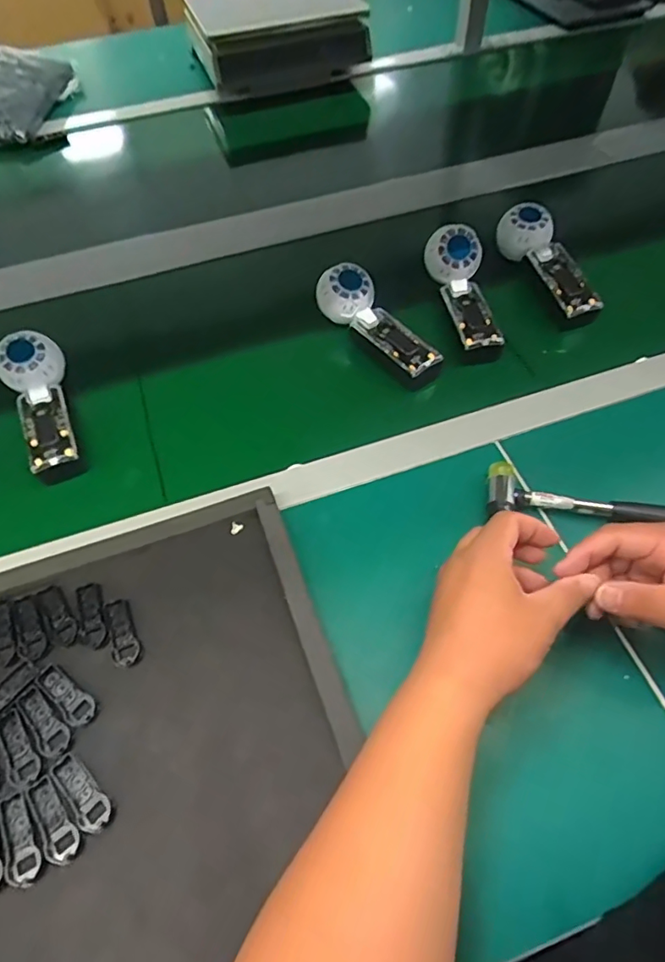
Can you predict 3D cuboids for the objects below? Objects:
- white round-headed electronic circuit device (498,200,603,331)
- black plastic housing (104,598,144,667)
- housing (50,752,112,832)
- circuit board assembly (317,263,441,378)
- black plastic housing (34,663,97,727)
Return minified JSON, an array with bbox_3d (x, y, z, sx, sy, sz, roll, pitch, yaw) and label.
[{"bbox_3d":[0.253,-0.250,0.637,0.048,0.058,0.159,-19,68,-14],"label":"white round-headed electronic circuit device"},{"bbox_3d":[-0.165,0.118,0.431,0.021,0.004,0.054,-21,60,-9],"label":"black plastic housing"},{"bbox_3d":[-0.172,0.212,0.371,0.055,0.004,0.021,36,67,21],"label":"housing"},{"bbox_3d":[0.050,-0.172,0.597,0.049,0.049,0.158,-37,73,-24],"label":"circuit board assembly"},{"bbox_3d":[-0.198,0.158,0.405,0.056,0.004,0.021,36,67,21],"label":"black plastic housing"}]

